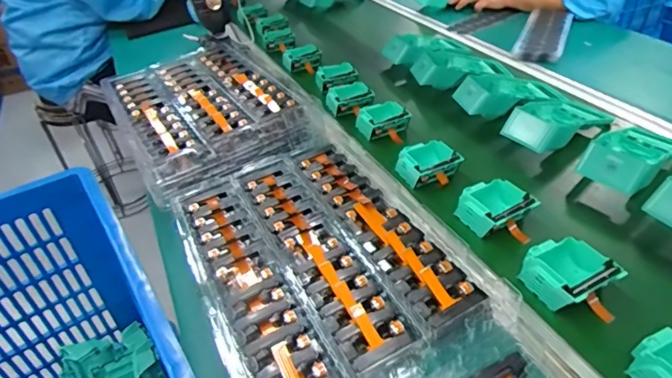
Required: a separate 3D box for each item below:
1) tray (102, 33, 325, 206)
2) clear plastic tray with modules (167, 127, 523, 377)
[{"bbox_3d":[-0.223,-0.145,0.776,0.278,0.044,0.387,-24,42,-20],"label":"tray"},{"bbox_3d":[-0.028,0.062,0.536,0.272,0.027,0.387,-22,41,-18],"label":"clear plastic tray with modules"}]

